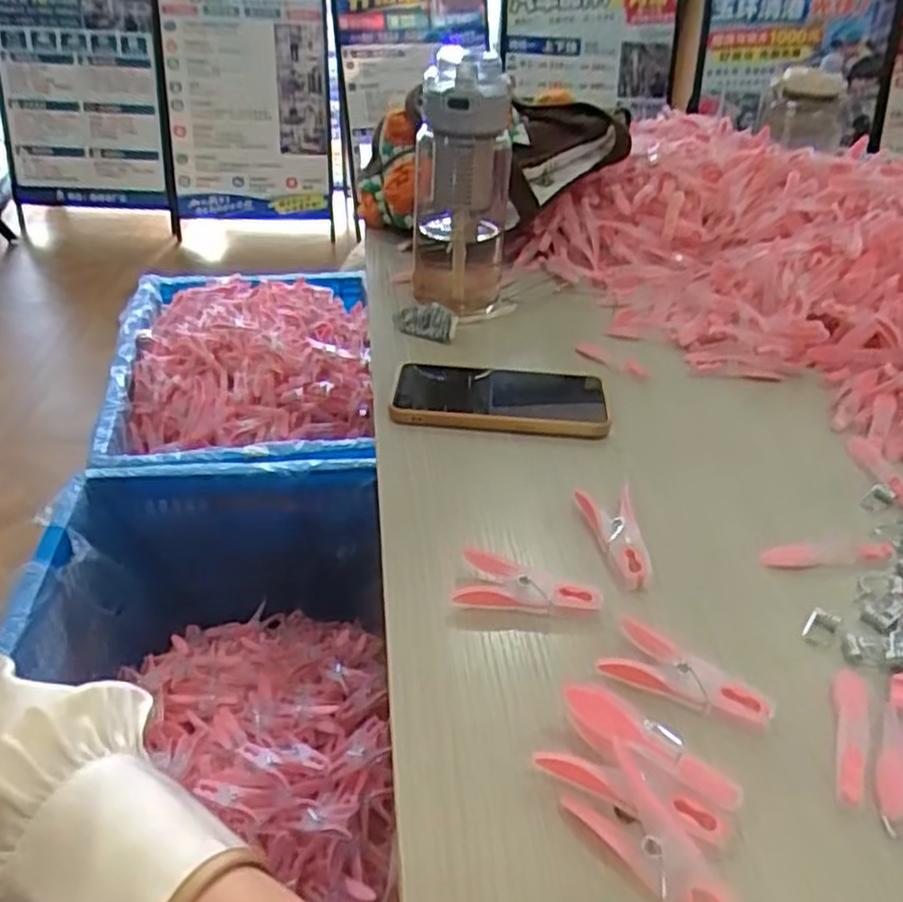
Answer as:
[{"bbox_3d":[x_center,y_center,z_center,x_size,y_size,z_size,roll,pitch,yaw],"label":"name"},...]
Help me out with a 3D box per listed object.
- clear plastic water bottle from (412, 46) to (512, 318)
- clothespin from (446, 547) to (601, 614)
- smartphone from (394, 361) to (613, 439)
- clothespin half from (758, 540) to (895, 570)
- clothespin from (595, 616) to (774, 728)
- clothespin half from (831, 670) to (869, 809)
[{"bbox_3d":[0.007,-0.226,0.661,0.083,0.210,0.087,-1,35,-5],"label":"clear plastic water bottle"},{"bbox_3d":[0.041,0.075,0.403,0.075,0.017,0.031,10,36,10],"label":"clothespin"},{"bbox_3d":[0.036,-0.039,0.563,0.156,0.015,0.086,6,35,4],"label":"smartphone"},{"bbox_3d":[0.221,0.061,0.447,0.083,0.005,0.018,-3,36,-9],"label":"clothespin half"},{"bbox_3d":[0.111,0.109,0.358,0.075,0.013,0.035,22,40,25],"label":"clothespin"},{"bbox_3d":[0.182,0.128,0.345,0.015,0.004,0.076,17,38,19],"label":"clothespin half"}]

